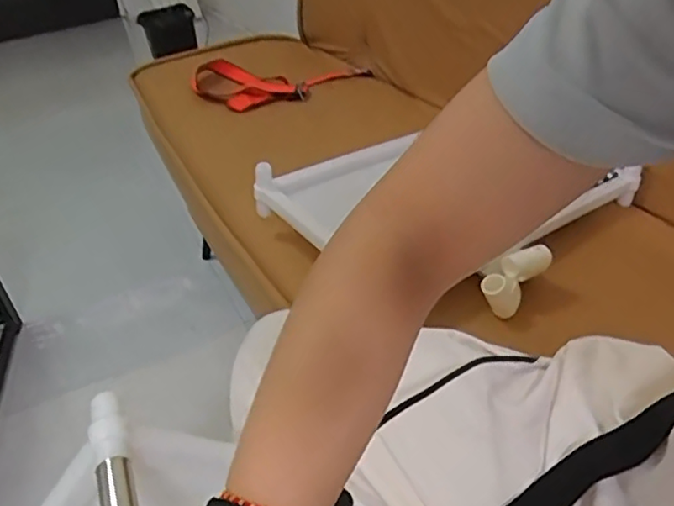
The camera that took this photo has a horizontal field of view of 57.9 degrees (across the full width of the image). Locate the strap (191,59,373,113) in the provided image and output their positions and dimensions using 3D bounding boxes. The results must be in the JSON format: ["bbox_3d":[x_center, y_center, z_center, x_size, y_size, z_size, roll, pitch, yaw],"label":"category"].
[{"bbox_3d":[-0.129,-0.425,1.458,0.407,0.055,0.234,-19,36,-17],"label":"strap"}]

